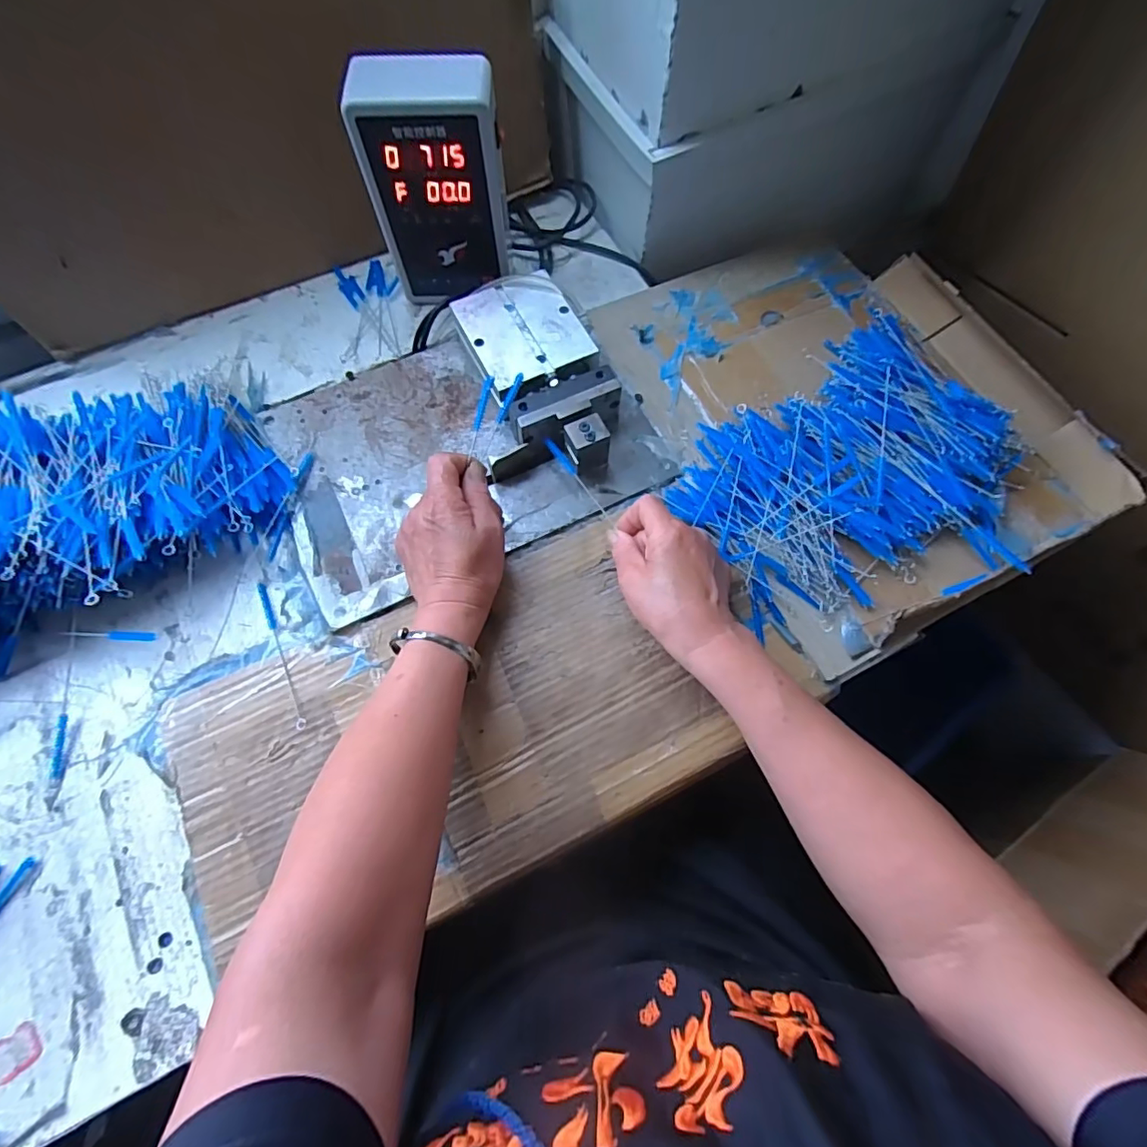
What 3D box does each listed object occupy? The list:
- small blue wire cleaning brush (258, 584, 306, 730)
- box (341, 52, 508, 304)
[{"bbox_3d":[-0.226,0.061,0.426,0.008,0.005,0.126,-25,71,-9],"label":"small blue wire cleaning brush"},{"bbox_3d":[-0.113,-0.322,0.479,0.107,0.177,0.065,3,69,1],"label":"box"}]

